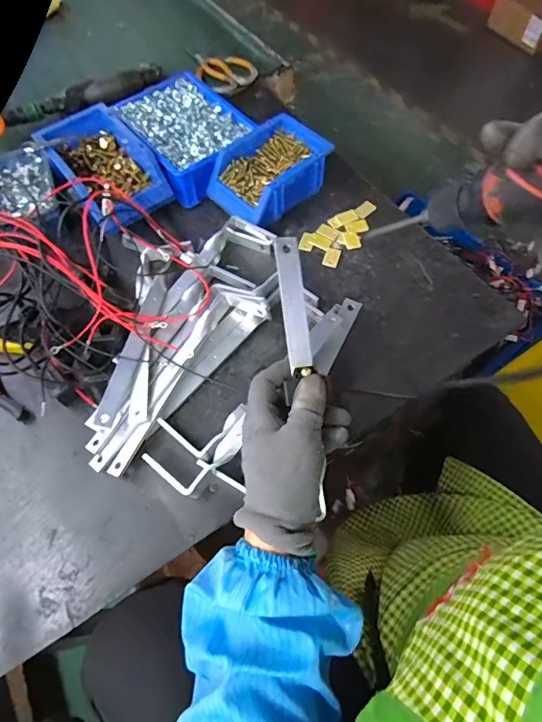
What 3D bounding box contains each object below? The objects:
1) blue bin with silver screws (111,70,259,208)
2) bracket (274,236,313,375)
[{"bbox_3d":[-0.128,-0.343,0.643,0.150,0.064,0.207,-35,66,-15],"label":"blue bin with silver screws"},{"bbox_3d":[0.020,-0.052,0.370,0.020,0.010,0.115,-7,88,0],"label":"bracket"}]

